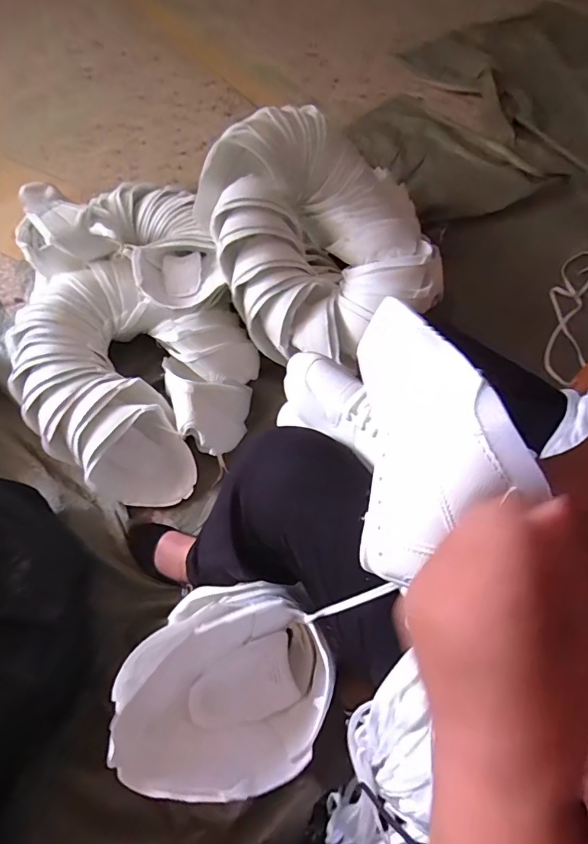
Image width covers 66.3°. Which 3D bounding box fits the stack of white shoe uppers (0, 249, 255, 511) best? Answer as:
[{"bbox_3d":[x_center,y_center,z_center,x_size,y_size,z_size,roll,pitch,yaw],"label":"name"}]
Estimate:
[{"bbox_3d":[-0.332,-0.118,0.935,0.507,0.154,0.484,23,67,14],"label":"stack of white shoe uppers"}]

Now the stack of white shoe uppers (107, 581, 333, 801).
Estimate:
[{"bbox_3d":[-0.068,0.279,0.489,0.205,0.116,0.191,3,64,4],"label":"stack of white shoe uppers"}]

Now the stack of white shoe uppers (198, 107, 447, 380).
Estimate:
[{"bbox_3d":[0.091,-0.378,0.903,0.478,0.233,0.466,-28,66,-10],"label":"stack of white shoe uppers"}]

